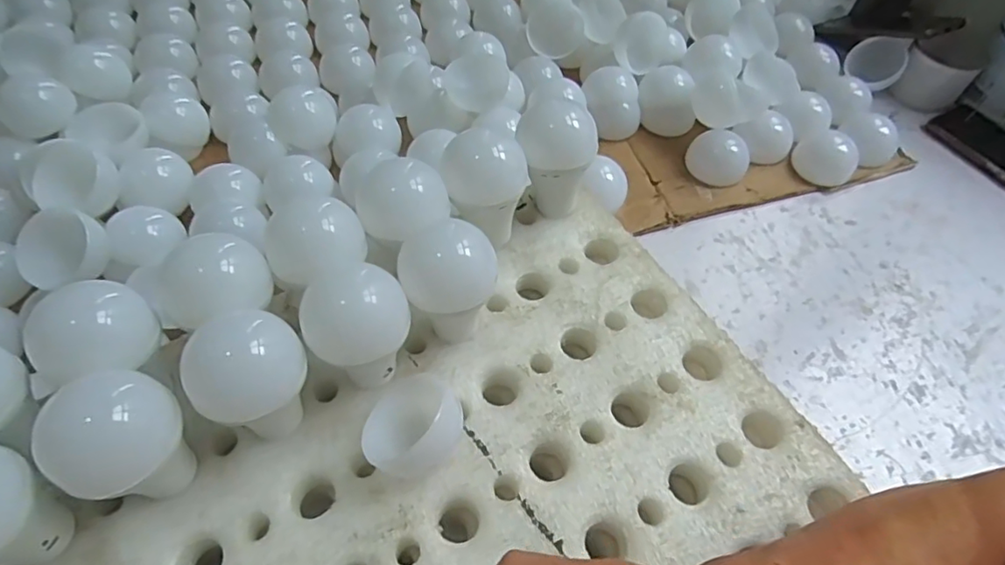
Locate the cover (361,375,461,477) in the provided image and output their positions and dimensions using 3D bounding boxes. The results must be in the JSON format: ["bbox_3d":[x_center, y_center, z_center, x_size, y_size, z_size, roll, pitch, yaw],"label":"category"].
[{"bbox_3d":[-0.059,0.090,0.372,0.061,0.045,0.061,-25,61,-19],"label":"cover"}]

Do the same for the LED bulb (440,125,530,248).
[{"bbox_3d":[-0.014,-0.066,0.459,0.064,0.096,0.063,2,55,-3],"label":"LED bulb"}]

